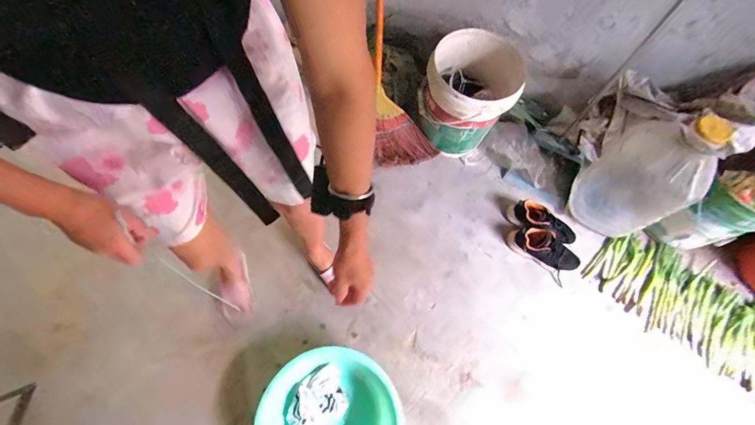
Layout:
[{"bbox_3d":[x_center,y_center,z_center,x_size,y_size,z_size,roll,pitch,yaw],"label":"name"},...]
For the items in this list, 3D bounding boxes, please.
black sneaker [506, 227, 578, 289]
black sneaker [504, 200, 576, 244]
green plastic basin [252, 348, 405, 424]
[{"bbox_3d":[0.585,0.133,1.193,0.248,0.096,0.119,36,70,12],"label":"black sneaker"},{"bbox_3d":[0.601,0.034,1.235,0.249,0.099,0.095,23,68,7],"label":"black sneaker"},{"bbox_3d":[-0.130,0.567,0.924,0.336,0.173,0.357,1,67,-2],"label":"green plastic basin"}]

